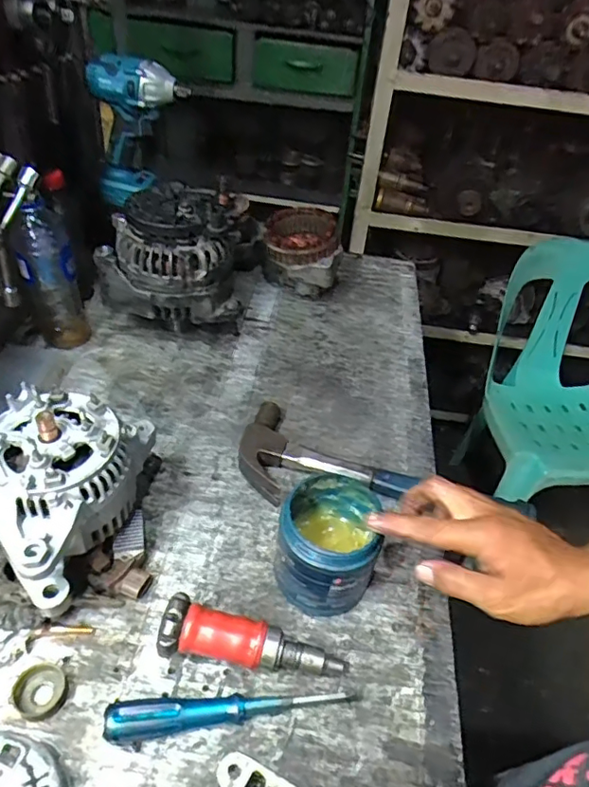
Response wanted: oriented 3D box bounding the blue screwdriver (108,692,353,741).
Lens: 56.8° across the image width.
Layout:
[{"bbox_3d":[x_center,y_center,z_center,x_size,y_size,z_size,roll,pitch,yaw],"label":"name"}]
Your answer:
[{"bbox_3d":[-0.047,0.246,0.428,0.191,0.024,0.025,-2,42,-10],"label":"blue screwdriver"}]

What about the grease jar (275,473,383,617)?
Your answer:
[{"bbox_3d":[0.033,0.138,0.502,0.082,0.098,0.091,17,42,13],"label":"grease jar"}]

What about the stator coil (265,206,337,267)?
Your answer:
[{"bbox_3d":[0.011,-0.247,0.858,0.109,0.047,0.117,4,42,-3],"label":"stator coil"}]

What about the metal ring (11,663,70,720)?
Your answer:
[{"bbox_3d":[-0.202,0.234,0.432,0.038,0.011,0.039,4,42,-3],"label":"metal ring"}]

